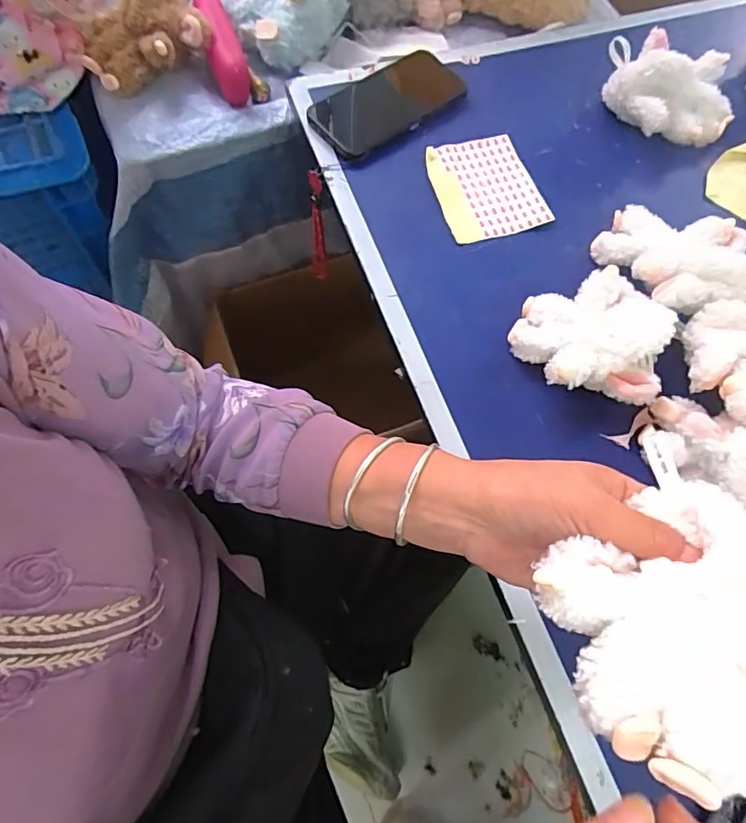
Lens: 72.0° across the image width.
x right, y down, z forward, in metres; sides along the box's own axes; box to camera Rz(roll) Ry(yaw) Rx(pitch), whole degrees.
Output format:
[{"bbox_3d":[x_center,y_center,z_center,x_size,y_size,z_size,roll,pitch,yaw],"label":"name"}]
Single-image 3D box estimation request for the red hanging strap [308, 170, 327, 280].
[{"bbox_3d":[-0.065,-0.207,0.589,0.017,0.169,0.018,-9,69,-6],"label":"red hanging strap"}]

